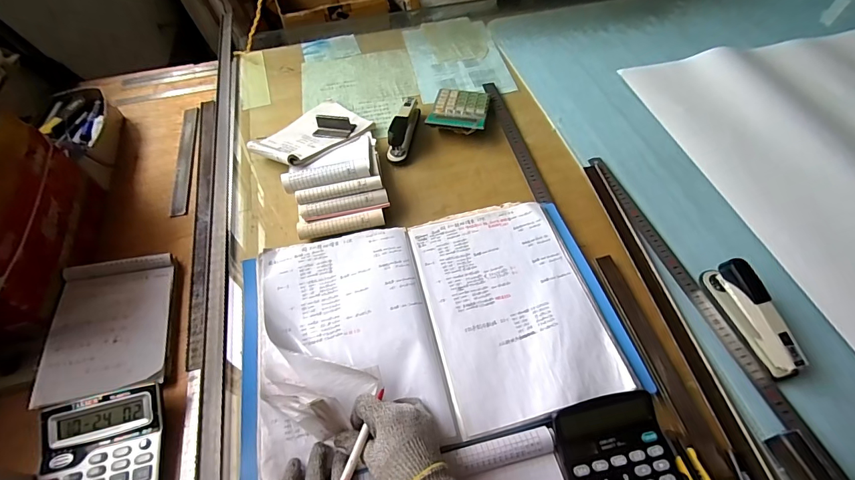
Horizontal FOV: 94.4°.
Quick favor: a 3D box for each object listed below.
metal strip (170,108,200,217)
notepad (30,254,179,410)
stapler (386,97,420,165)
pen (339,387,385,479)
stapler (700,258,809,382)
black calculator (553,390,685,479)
[{"bbox_3d":[-0.460,-0.160,0.755,0.032,0.006,0.287,-14,56,-4],"label":"metal strip"},{"bbox_3d":[-0.422,0.109,0.528,0.139,0.019,0.193,-5,52,-18],"label":"notepad"},{"bbox_3d":[-0.043,-0.212,0.742,0.032,0.056,0.140,10,55,9],"label":"stapler"},{"bbox_3d":[-0.070,0.210,0.398,0.008,0.012,0.135,12,43,10],"label":"pen"},{"bbox_3d":[0.416,0.093,0.504,0.030,0.062,0.149,-14,55,-9],"label":"stapler"},{"bbox_3d":[0.208,0.244,0.419,0.117,0.032,0.140,-12,54,-7],"label":"black calculator"}]

